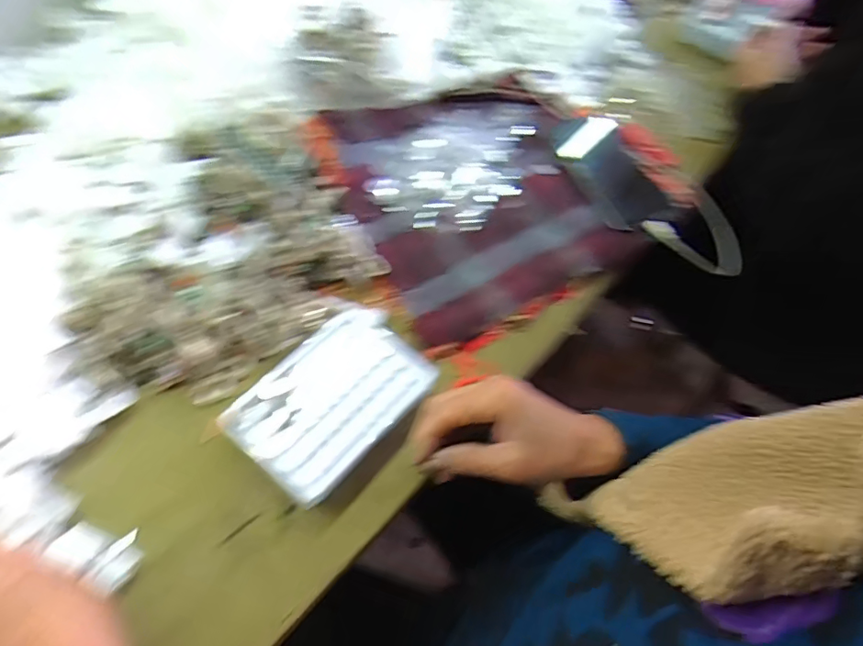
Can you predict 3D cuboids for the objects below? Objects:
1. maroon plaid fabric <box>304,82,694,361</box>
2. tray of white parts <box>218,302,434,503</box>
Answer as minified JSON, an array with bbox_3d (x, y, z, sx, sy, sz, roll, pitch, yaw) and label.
[{"bbox_3d":[0.078,-0.160,0.553,0.364,0.039,0.293,-28,63,-21],"label":"maroon plaid fabric"},{"bbox_3d":[-0.073,0.057,0.411,0.098,0.023,0.147,35,61,18],"label":"tray of white parts"}]

